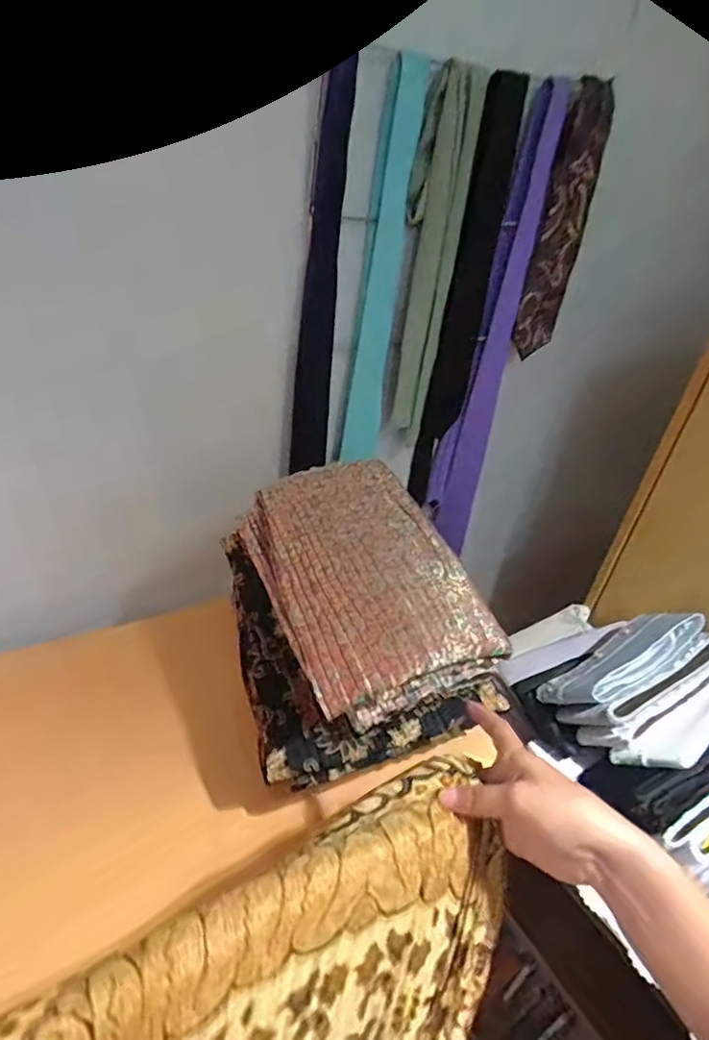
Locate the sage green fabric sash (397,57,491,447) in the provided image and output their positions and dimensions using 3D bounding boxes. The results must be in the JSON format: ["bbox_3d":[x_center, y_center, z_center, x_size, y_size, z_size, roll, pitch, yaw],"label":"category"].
[{"bbox_3d":[0.103,-0.318,0.771,0.087,0.448,0.011,-11,38,-18],"label":"sage green fabric sash"}]

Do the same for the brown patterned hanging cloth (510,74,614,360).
[{"bbox_3d":[0.287,-0.401,0.810,0.073,0.334,0.016,-2,33,-13],"label":"brown patterned hanging cloth"}]

